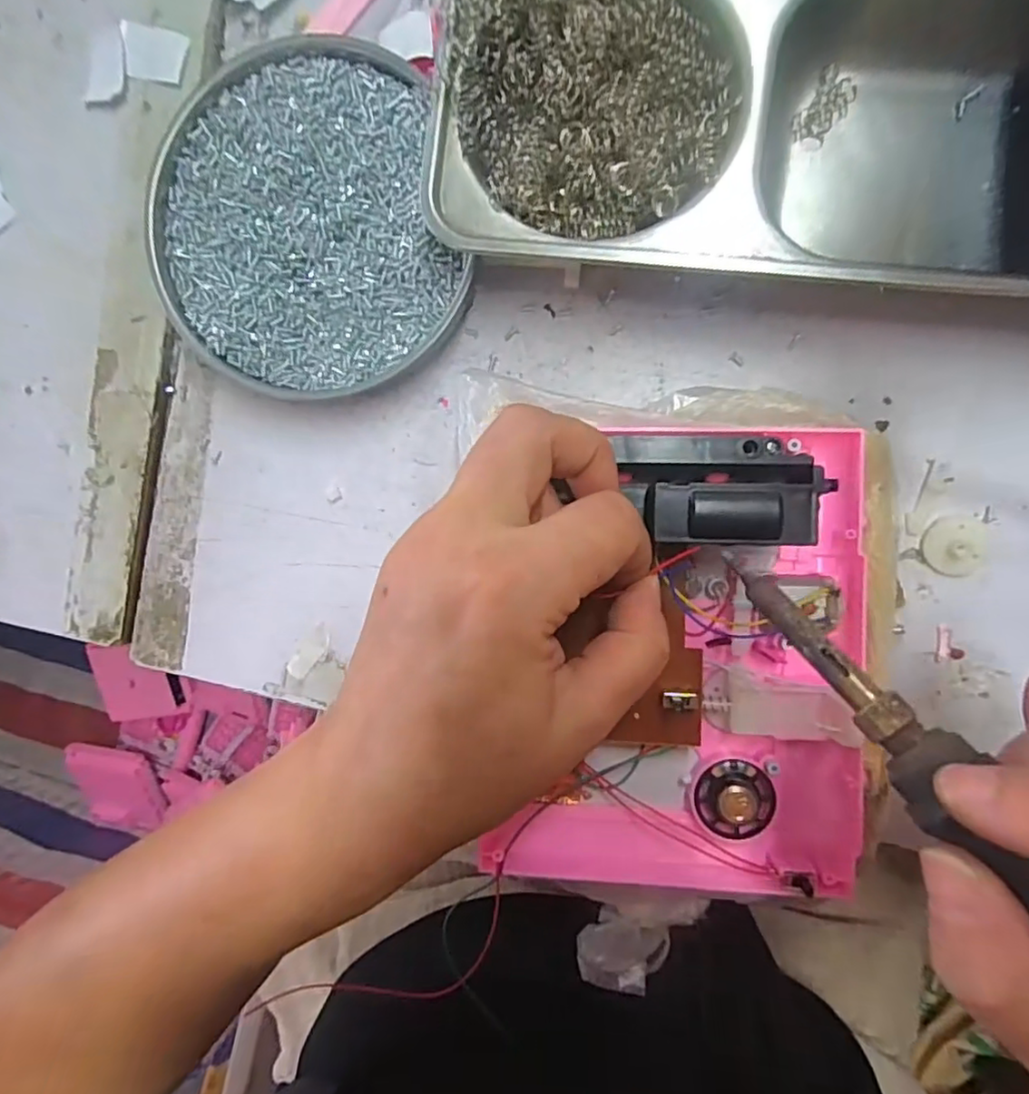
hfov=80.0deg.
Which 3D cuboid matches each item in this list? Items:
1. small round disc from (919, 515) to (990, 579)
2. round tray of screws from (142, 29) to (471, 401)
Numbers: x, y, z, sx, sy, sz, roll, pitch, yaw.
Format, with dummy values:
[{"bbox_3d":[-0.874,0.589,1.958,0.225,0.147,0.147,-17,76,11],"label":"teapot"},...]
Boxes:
[{"bbox_3d":[0.176,-0.001,0.241,0.026,0.008,0.024,0,94,6],"label":"small round disc"},{"bbox_3d":[-0.086,-0.129,0.255,0.121,0.022,0.128,0,94,6],"label":"round tray of screws"}]

